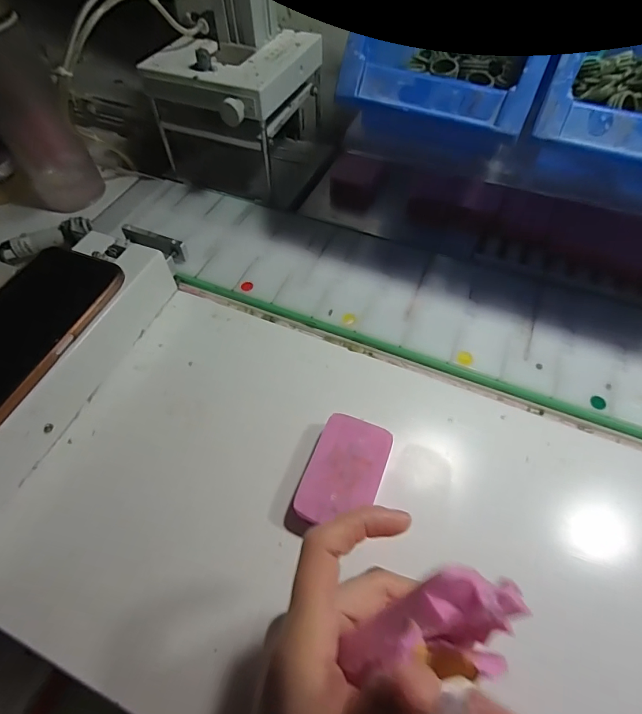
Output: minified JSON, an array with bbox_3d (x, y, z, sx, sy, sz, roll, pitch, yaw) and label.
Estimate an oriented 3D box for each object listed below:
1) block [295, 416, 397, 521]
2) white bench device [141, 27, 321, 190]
[{"bbox_3d":[0.016,0.075,0.267,0.046,0.020,0.071,18,61,11],"label":"block"},{"bbox_3d":[-0.085,-0.253,0.423,0.128,0.103,0.142,21,59,15],"label":"white bench device"}]

